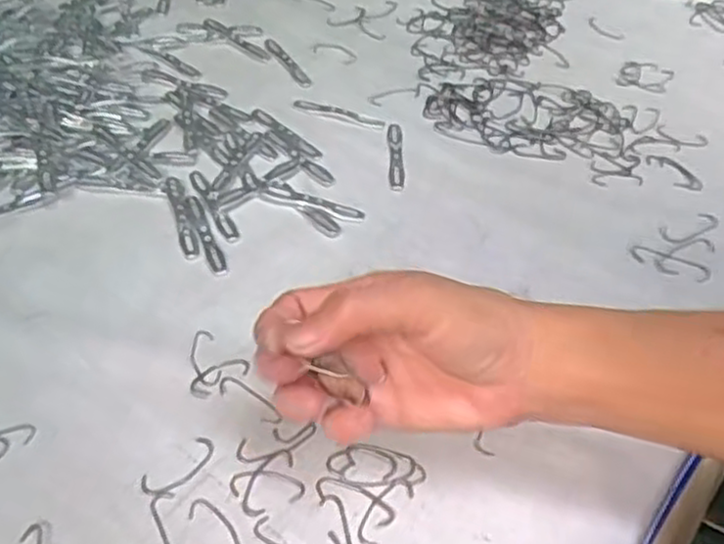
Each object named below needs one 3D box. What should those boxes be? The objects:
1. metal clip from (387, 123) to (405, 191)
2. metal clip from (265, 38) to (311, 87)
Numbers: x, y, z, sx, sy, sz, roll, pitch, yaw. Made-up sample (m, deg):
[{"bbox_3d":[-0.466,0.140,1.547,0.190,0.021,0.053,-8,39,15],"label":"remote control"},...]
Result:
[{"bbox_3d":[0.024,-0.084,0.527,0.010,0.007,0.069,3,48,-3],"label":"metal clip"},{"bbox_3d":[-0.059,-0.166,0.592,0.013,0.004,0.065,-22,54,-24],"label":"metal clip"}]

